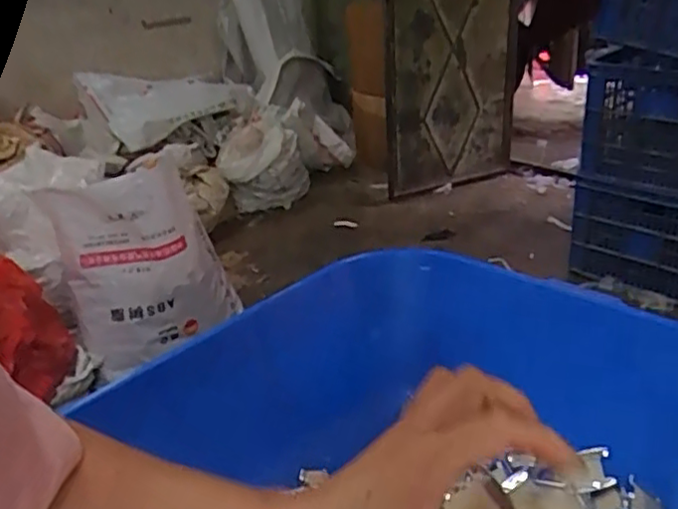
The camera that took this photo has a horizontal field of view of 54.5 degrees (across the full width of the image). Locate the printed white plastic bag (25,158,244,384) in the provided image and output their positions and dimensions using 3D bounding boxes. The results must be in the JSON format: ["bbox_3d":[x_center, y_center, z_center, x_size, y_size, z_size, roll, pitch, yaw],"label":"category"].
[{"bbox_3d":[-0.421,0.013,1.400,0.355,0.391,0.212,-10,27,-12],"label":"printed white plastic bag"}]

